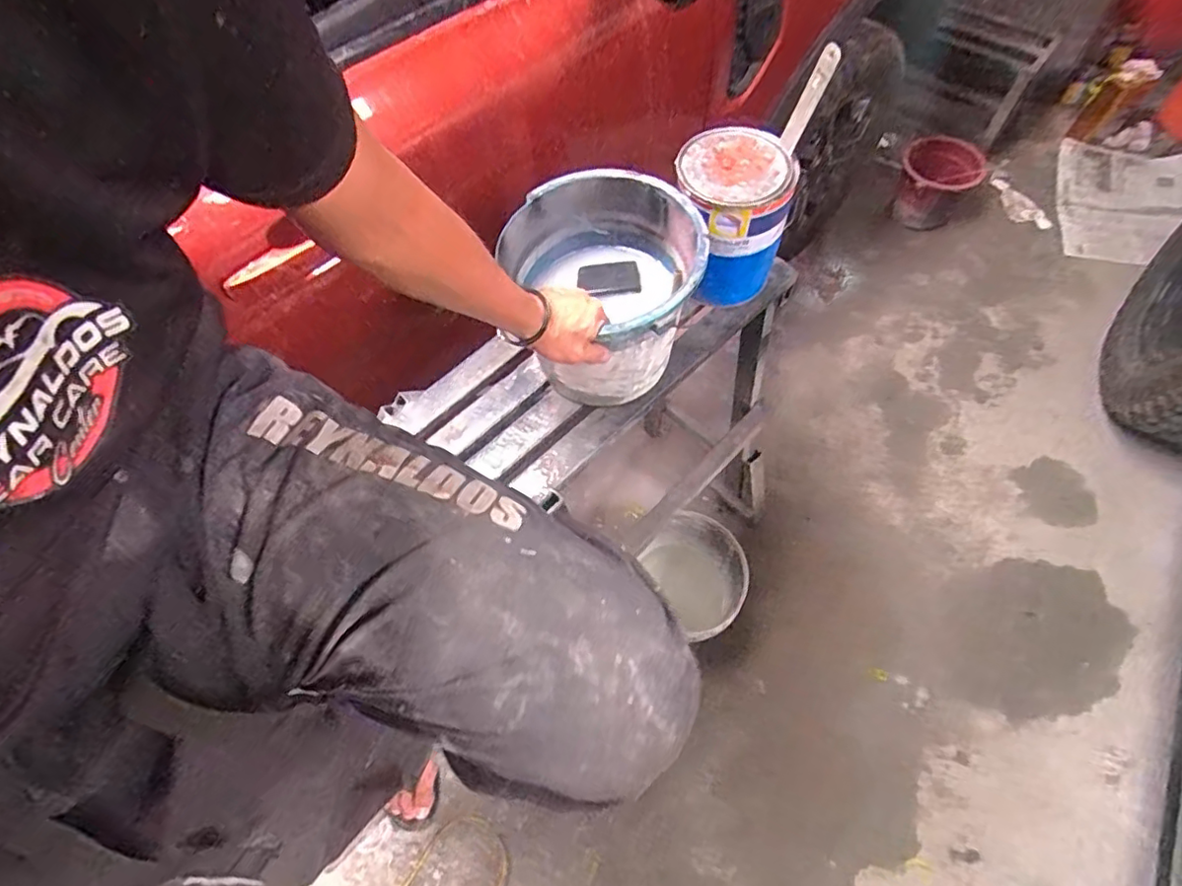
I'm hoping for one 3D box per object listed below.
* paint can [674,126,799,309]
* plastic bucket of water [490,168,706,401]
[{"bbox_3d":[0.206,-0.342,0.908,0.154,0.198,0.165,5,63,5],"label":"paint can"},{"bbox_3d":[0.017,-0.207,0.847,0.254,0.224,0.242,-1,64,2],"label":"plastic bucket of water"}]

